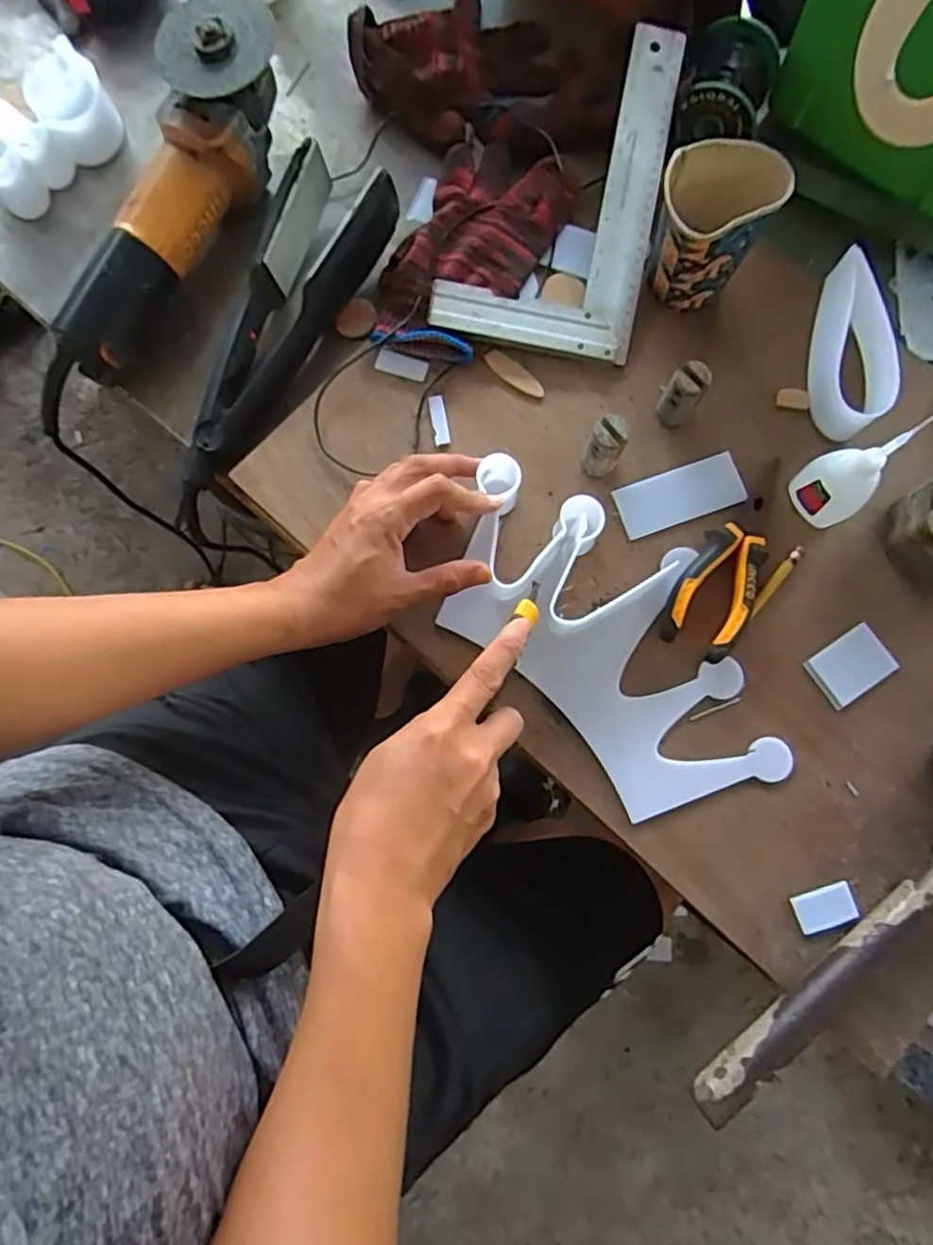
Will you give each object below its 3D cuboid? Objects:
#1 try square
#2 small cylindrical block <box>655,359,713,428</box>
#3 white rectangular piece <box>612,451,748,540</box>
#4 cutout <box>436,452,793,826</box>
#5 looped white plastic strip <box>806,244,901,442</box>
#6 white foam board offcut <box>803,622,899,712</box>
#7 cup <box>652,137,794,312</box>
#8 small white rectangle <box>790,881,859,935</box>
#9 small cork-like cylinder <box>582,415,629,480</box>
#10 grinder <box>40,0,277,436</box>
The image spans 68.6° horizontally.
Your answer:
[{"bbox_3d":[0.071,-0.332,0.517,0.150,0.010,0.252,11,89,-3],"label":"try square"},{"bbox_3d":[0.155,-0.163,0.490,0.026,0.054,0.023,32,81,7],"label":"small cylindrical block"},{"bbox_3d":[0.157,-0.094,0.505,0.091,0.005,0.039,-19,79,-2],"label":"white rectangular piece"},{"bbox_3d":[0.097,0.008,0.471,0.150,0.043,0.280,-39,87,-6],"label":"cutout"},{"bbox_3d":[0.278,-0.205,0.502,0.042,0.047,0.132,-3,79,0],"label":"looped white plastic strip"},{"bbox_3d":[0.270,0.031,0.480,0.052,0.007,0.039,-34,80,-5],"label":"white foam board offcut"},{"bbox_3d":[0.175,-0.273,0.490,0.073,0.095,0.069,0,79,1],"label":"cup"},{"bbox_3d":[0.237,0.188,0.450,0.039,0.004,0.024,-18,79,-2],"label":"small white rectangle"},{"bbox_3d":[0.098,-0.124,0.484,0.024,0.055,0.023,0,79,1],"label":"small cork-like cylinder"},{"bbox_3d":[-0.228,-0.297,0.511,0.078,0.093,0.326,23,80,5],"label":"grinder"}]

